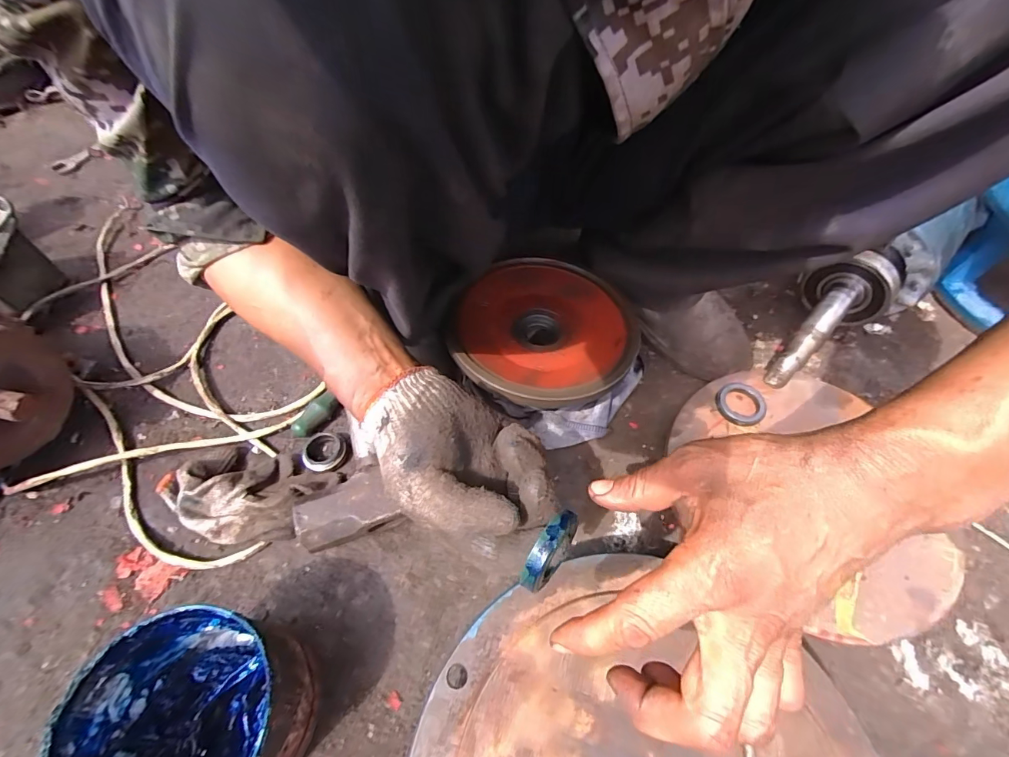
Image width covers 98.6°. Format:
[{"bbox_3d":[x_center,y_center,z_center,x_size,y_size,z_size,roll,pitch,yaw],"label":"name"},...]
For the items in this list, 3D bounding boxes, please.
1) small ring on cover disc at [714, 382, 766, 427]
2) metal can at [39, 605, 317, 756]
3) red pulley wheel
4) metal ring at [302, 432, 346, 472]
[{"bbox_3d":[0.227,0.024,0.422,0.040,0.013,0.047,-17,58,-11],"label":"small ring on cover disc"},{"bbox_3d":[-0.201,0.226,0.287,0.110,0.103,0.116,0,56,0],"label":"metal can"},{"bbox_3d":[0.042,-0.051,0.471,0.187,0.041,0.193,0,56,0],"label":"red pulley wheel"},{"bbox_3d":[-0.185,0.074,0.440,0.038,0.018,0.043,-37,63,-22],"label":"metal ring"}]

